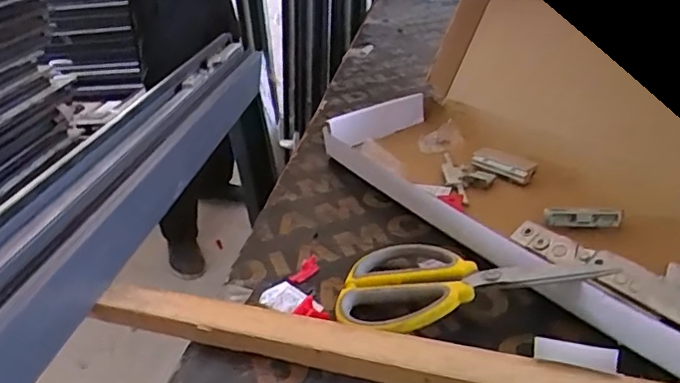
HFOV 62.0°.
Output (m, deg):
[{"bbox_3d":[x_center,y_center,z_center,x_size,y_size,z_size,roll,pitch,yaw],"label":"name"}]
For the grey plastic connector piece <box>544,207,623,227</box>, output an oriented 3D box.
[{"bbox_3d":[0.181,0.019,0.422,0.052,0.014,0.010,3,30,18],"label":"grey plastic connector piece"}]

